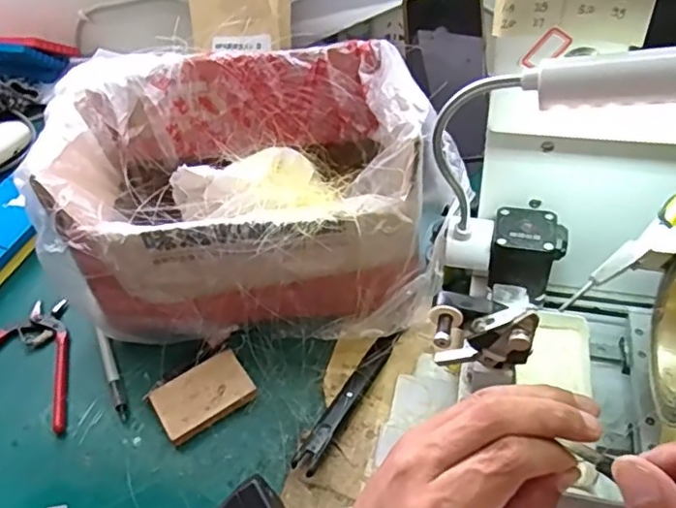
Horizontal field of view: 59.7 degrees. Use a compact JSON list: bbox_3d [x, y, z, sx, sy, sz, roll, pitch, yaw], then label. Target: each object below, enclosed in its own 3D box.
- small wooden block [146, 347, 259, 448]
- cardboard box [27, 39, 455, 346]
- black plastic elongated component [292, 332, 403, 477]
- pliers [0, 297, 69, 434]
[{"bbox_3d":[-0.106,0.111,0.461,0.072,0.013,0.052,-29,50,-20],"label":"small wooden block"},{"bbox_3d":[-0.073,-0.048,0.498,0.268,0.167,0.202,-4,46,3],"label":"cardboard box"},{"bbox_3d":[0.009,0.110,0.454,0.017,0.014,0.132,22,52,25],"label":"black plastic elongated component"},{"bbox_3d":[-0.272,0.088,0.499,0.128,0.011,0.124,0,46,7],"label":"pliers"}]

